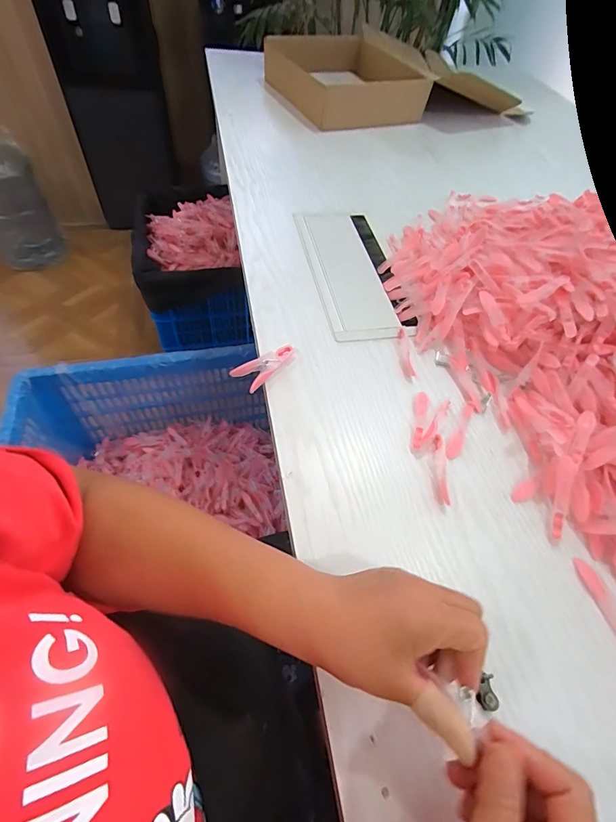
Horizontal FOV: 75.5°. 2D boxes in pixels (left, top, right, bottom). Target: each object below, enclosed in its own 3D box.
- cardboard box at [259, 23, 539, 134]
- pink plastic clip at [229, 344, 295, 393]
[{"bbox_3d":[0.198,-0.769,0.913,0.538,0.082,0.334,-14,57,-15],"label":"cardboard box"},{"bbox_3d":[-0.049,-0.053,0.447,0.033,0.013,0.074,37,62,20],"label":"pink plastic clip"}]

